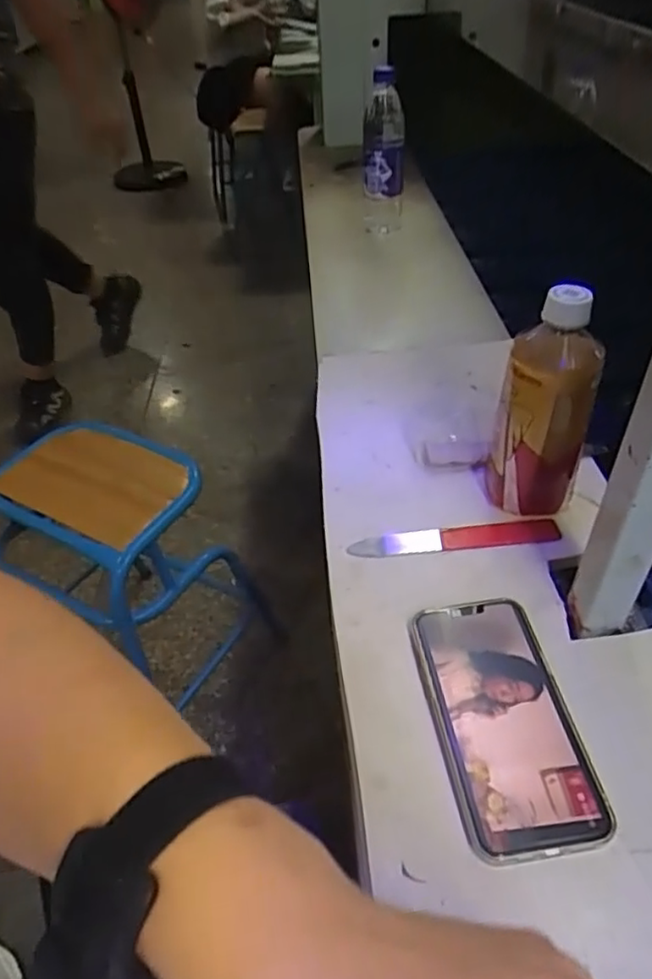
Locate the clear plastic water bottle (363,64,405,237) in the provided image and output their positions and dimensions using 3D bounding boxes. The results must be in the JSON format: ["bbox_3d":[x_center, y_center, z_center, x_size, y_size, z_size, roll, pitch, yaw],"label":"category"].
[{"bbox_3d":[0.089,-0.503,0.972,0.062,0.225,0.066,0,43,2],"label":"clear plastic water bottle"}]

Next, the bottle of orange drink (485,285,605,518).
[{"bbox_3d":[0.164,-0.058,0.485,0.061,0.176,0.056,-11,43,-10],"label":"bottle of orange drink"}]

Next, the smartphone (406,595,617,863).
[{"bbox_3d":[0.112,0.141,0.400,0.085,0.013,0.161,-7,43,-6],"label":"smartphone"}]

